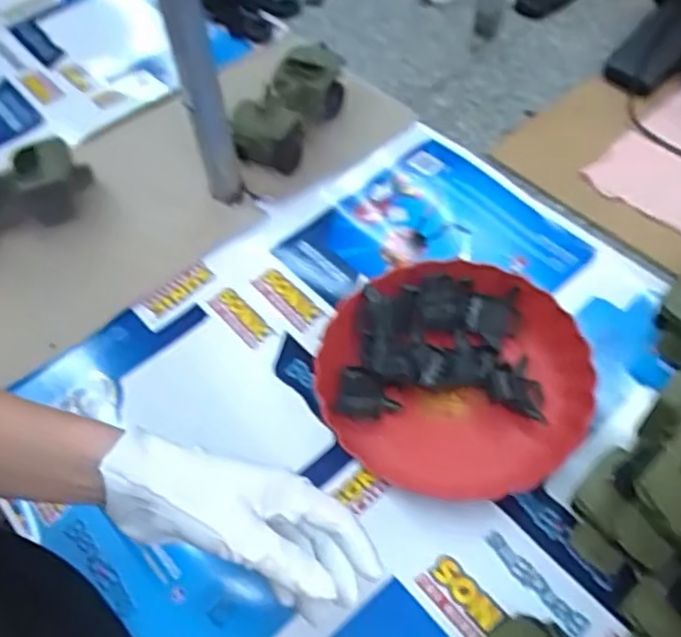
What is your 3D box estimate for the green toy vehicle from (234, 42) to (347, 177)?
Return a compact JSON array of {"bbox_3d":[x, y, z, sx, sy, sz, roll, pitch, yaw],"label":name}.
[{"bbox_3d":[-0.066,-0.249,0.869,0.082,0.099,0.150,18,59,15],"label":"green toy vehicle"}]

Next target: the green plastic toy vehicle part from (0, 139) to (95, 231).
[{"bbox_3d":[-0.377,-0.141,0.807,0.183,0.078,0.066,-24,58,-13],"label":"green plastic toy vehicle part"}]

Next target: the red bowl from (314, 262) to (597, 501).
[{"bbox_3d":[0.103,0.054,0.660,0.244,0.053,0.213,6,56,7],"label":"red bowl"}]

